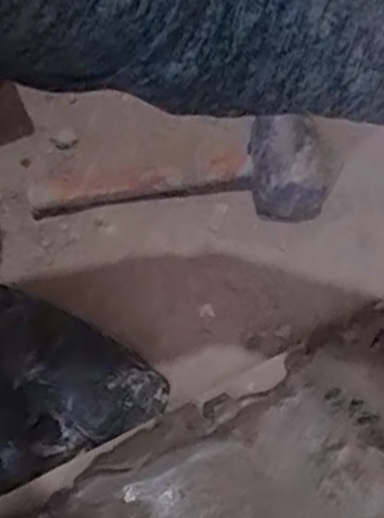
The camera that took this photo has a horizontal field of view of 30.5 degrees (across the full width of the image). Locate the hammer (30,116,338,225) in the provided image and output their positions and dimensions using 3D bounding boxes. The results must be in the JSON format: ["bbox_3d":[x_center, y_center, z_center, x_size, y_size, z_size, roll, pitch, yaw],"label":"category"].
[{"bbox_3d":[-0.007,-0.087,0.699,0.294,0.079,0.094,0,63,3],"label":"hammer"}]

